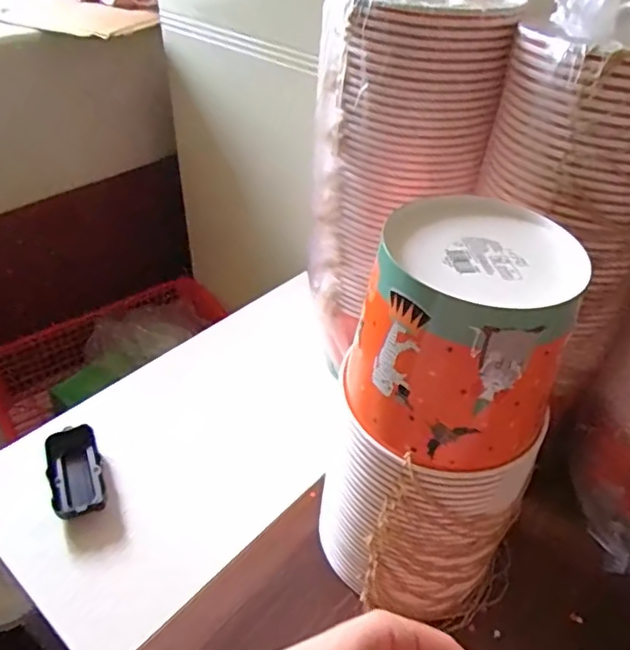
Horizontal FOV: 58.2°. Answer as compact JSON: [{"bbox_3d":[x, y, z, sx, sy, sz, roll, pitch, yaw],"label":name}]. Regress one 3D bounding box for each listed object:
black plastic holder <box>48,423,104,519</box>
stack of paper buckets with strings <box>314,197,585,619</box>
[{"bbox_3d":[-0.244,0.151,0.583,0.050,0.025,0.106,-16,43,-21],"label":"black plastic holder"},{"bbox_3d":[0.095,0.095,0.449,0.151,0.330,0.137,24,44,24],"label":"stack of paper buckets with strings"}]

